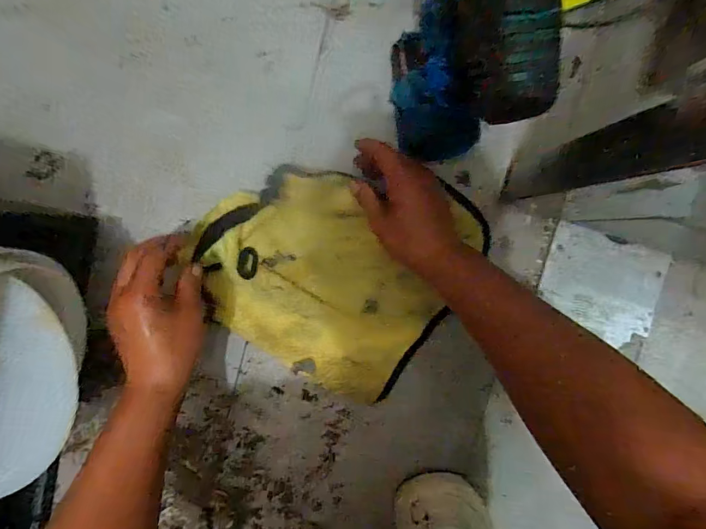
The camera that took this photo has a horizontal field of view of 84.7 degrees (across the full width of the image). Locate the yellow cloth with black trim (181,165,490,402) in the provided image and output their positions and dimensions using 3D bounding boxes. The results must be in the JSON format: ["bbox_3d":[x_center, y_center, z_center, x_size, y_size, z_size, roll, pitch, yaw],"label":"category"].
[{"bbox_3d":[-0.018,-0.005,0.403,0.252,0.029,0.240,32,94,-3],"label":"yellow cloth with black trim"}]

